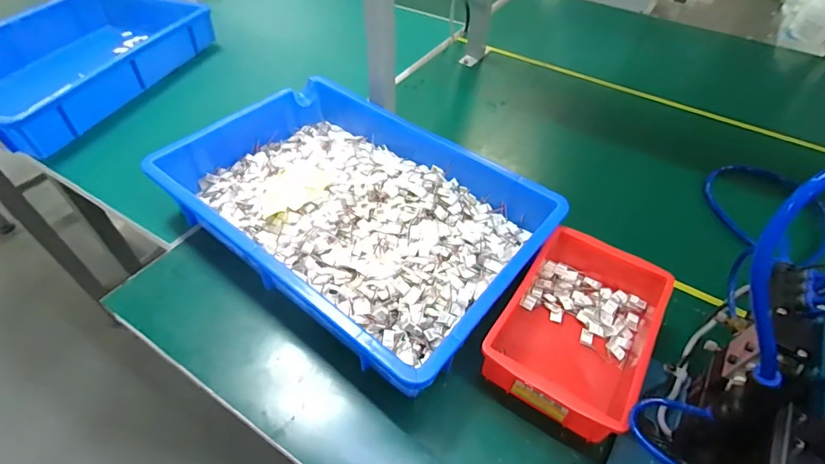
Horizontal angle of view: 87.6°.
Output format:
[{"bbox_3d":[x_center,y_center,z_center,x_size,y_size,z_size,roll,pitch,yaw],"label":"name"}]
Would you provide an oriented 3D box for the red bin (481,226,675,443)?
[{"bbox_3d":[0.173,0.092,0.449,0.129,0.062,0.204,28,53,20],"label":"red bin"}]

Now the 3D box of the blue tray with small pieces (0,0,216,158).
[{"bbox_3d":[-0.606,-0.306,0.777,0.287,0.087,0.464,16,50,11],"label":"blue tray with small pieces"}]

